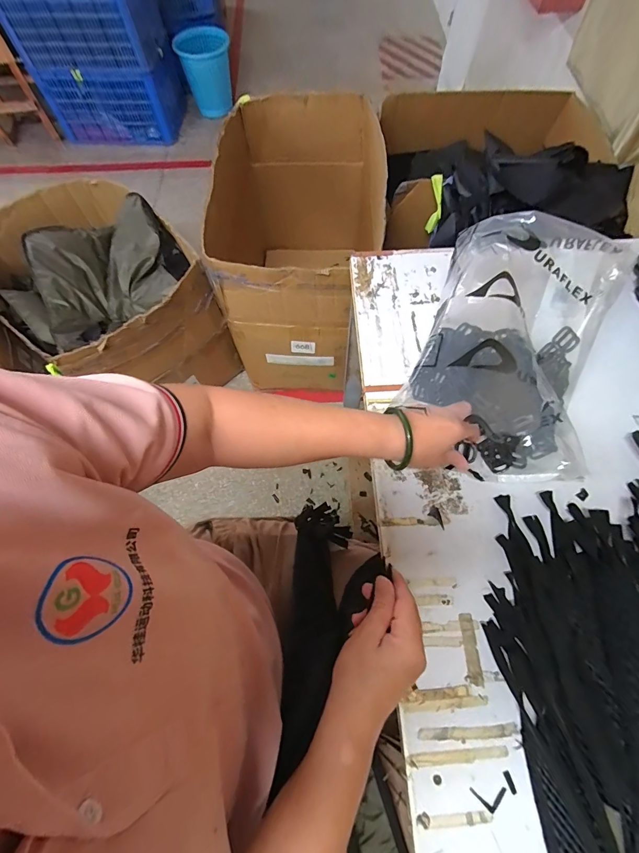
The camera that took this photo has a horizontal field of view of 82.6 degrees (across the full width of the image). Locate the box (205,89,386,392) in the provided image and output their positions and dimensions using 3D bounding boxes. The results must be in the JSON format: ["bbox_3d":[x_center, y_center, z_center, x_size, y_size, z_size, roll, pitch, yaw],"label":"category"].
[{"bbox_3d":[-0.064,-0.580,1.229,0.511,0.543,0.745,3,68,2],"label":"box"}]

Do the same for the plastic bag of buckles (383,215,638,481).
[{"bbox_3d":[0.250,-0.102,0.464,0.216,0.136,0.304,22,70,10],"label":"plastic bag of buckles"}]

